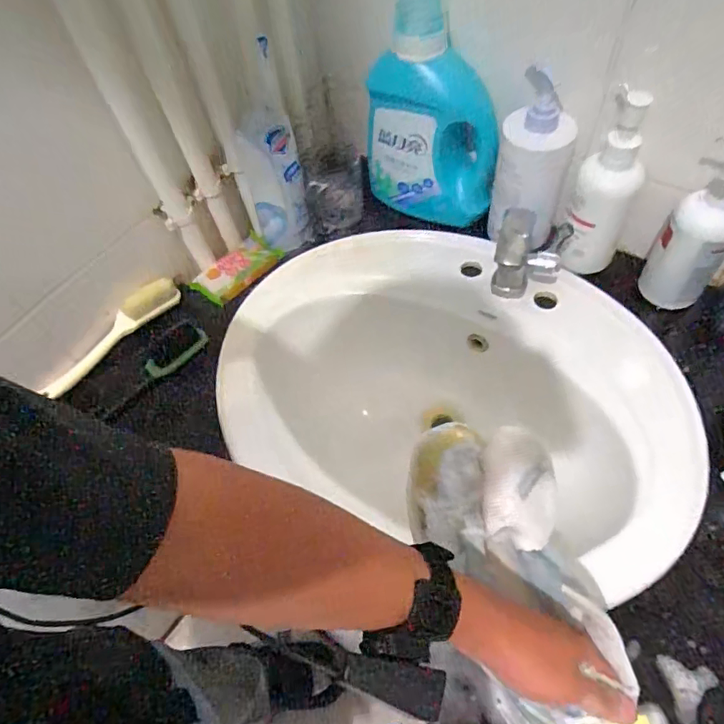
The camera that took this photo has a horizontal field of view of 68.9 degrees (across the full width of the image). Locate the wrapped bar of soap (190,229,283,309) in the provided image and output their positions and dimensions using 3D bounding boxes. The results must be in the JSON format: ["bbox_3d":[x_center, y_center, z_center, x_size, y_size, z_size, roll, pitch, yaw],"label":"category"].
[{"bbox_3d":[-0.168,-0.132,0.722,0.071,0.018,0.123,33,66,24],"label":"wrapped bar of soap"}]

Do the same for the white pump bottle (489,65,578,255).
[{"bbox_3d":[0.207,-0.244,0.632,0.083,0.179,0.099,15,60,15],"label":"white pump bottle"}]

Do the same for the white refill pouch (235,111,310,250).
[{"bbox_3d":[-0.112,-0.227,0.693,0.070,0.170,0.044,-17,57,-5],"label":"white refill pouch"}]

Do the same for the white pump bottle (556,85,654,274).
[{"bbox_3d":[0.267,-0.186,0.590,0.075,0.211,0.066,19,61,18],"label":"white pump bottle"}]

